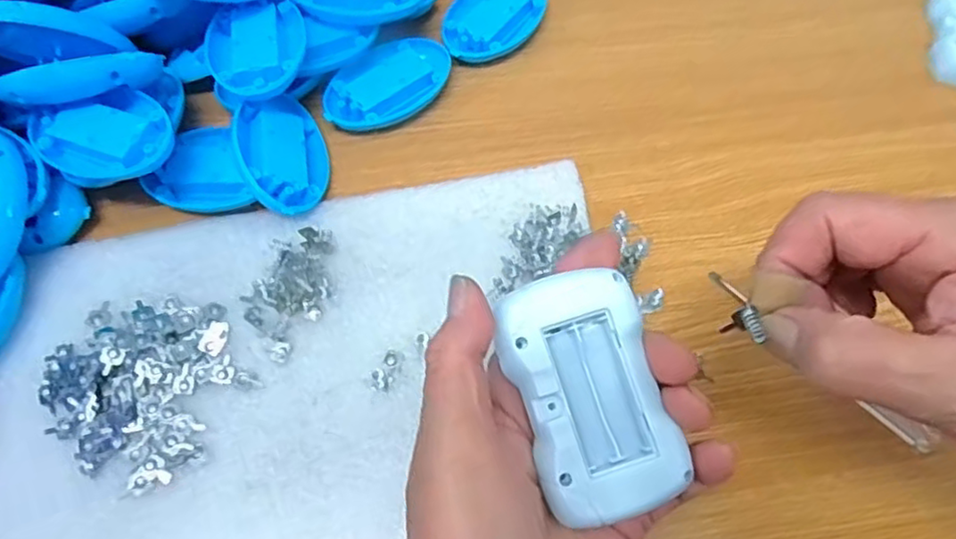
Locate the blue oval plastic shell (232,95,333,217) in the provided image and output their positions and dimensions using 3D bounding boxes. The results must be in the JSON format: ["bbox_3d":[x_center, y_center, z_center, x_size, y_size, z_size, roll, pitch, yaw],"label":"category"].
[{"bbox_3d":[-0.108,-0.066,0.367,0.054,0.009,0.081,15,48,-36],"label":"blue oval plastic shell"}]

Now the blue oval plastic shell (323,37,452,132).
[{"bbox_3d":[-0.055,-0.111,0.406,0.082,0.018,0.051,-38,67,-18],"label":"blue oval plastic shell"}]

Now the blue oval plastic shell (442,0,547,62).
[{"bbox_3d":[0.008,-0.165,0.437,0.053,0.020,0.082,36,68,19],"label":"blue oval plastic shell"}]

